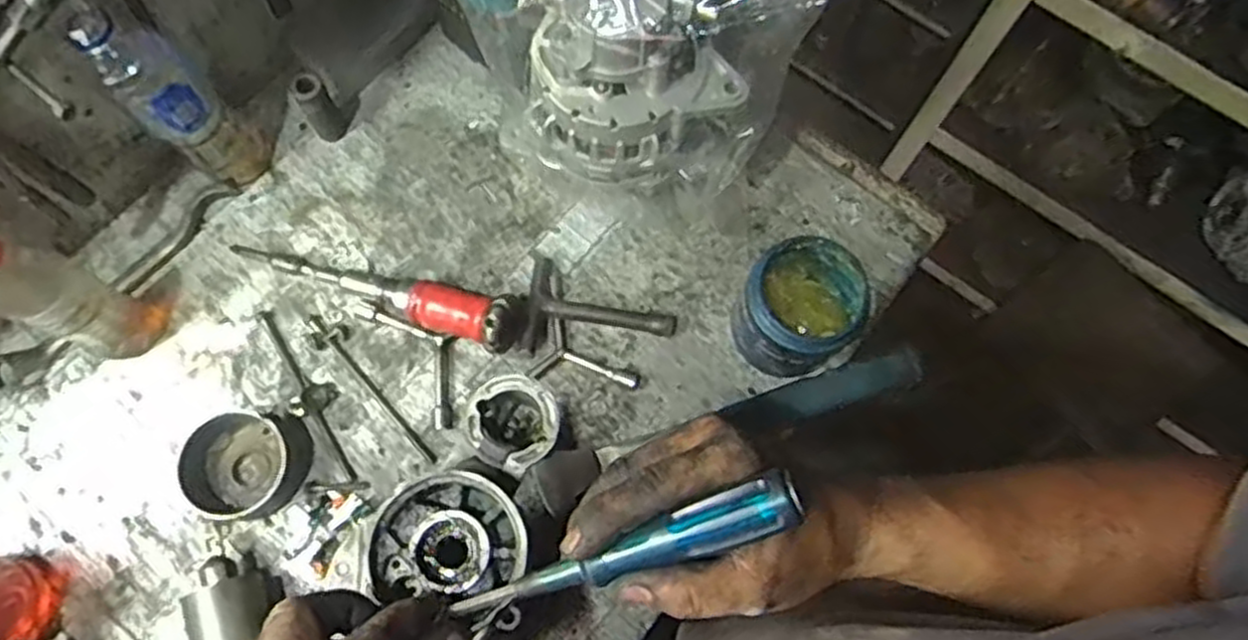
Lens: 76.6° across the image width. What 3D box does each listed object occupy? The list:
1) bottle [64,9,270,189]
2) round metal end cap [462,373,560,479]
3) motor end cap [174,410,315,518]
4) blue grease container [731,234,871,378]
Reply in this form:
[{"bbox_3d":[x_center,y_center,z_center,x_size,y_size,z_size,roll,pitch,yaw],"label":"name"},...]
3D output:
[{"bbox_3d":[-0.357,-0.179,0.627,0.063,0.210,0.071,-36,76,-13],"label":"bottle"},{"bbox_3d":[-0.064,0.063,0.467,0.054,0.042,0.050,1,71,-2],"label":"round metal end cap"},{"bbox_3d":[-0.291,0.111,0.616,0.083,0.050,0.072,-22,74,-10],"label":"motor end cap"},{"bbox_3d":[0.141,-0.009,0.642,0.095,0.097,0.089,-35,76,-13],"label":"blue grease container"}]

